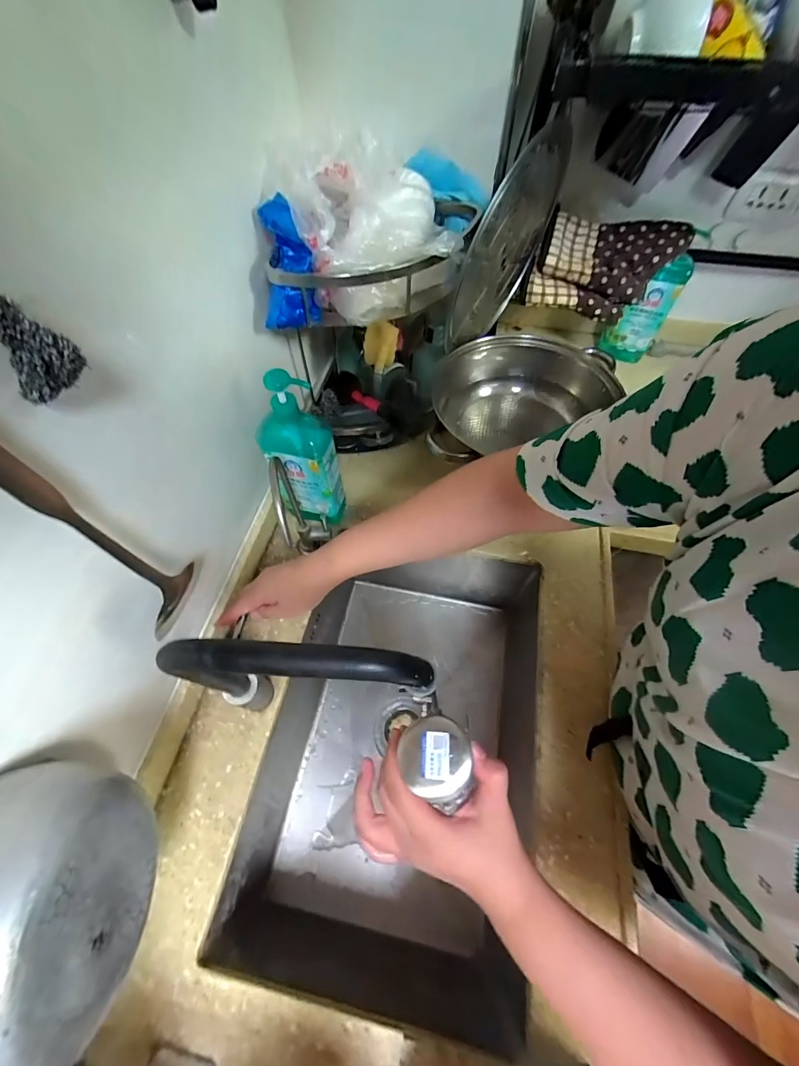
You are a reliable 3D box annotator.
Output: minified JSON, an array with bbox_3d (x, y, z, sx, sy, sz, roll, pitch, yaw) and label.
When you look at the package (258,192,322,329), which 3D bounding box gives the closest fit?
[{"bbox_3d":[-0.141,-0.341,0.498,0.071,0.142,0.042,-3,22,-2],"label":"package"}]

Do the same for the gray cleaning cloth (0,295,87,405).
[{"bbox_3d":[-0.223,-0.115,0.235,0.040,0.060,0.025,-34,65,-18],"label":"gray cleaning cloth"}]

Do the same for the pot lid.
[{"bbox_3d":[0.169,-0.443,0.618,0.021,0.299,0.260,39,82,8],"label":"pot lid"}]

